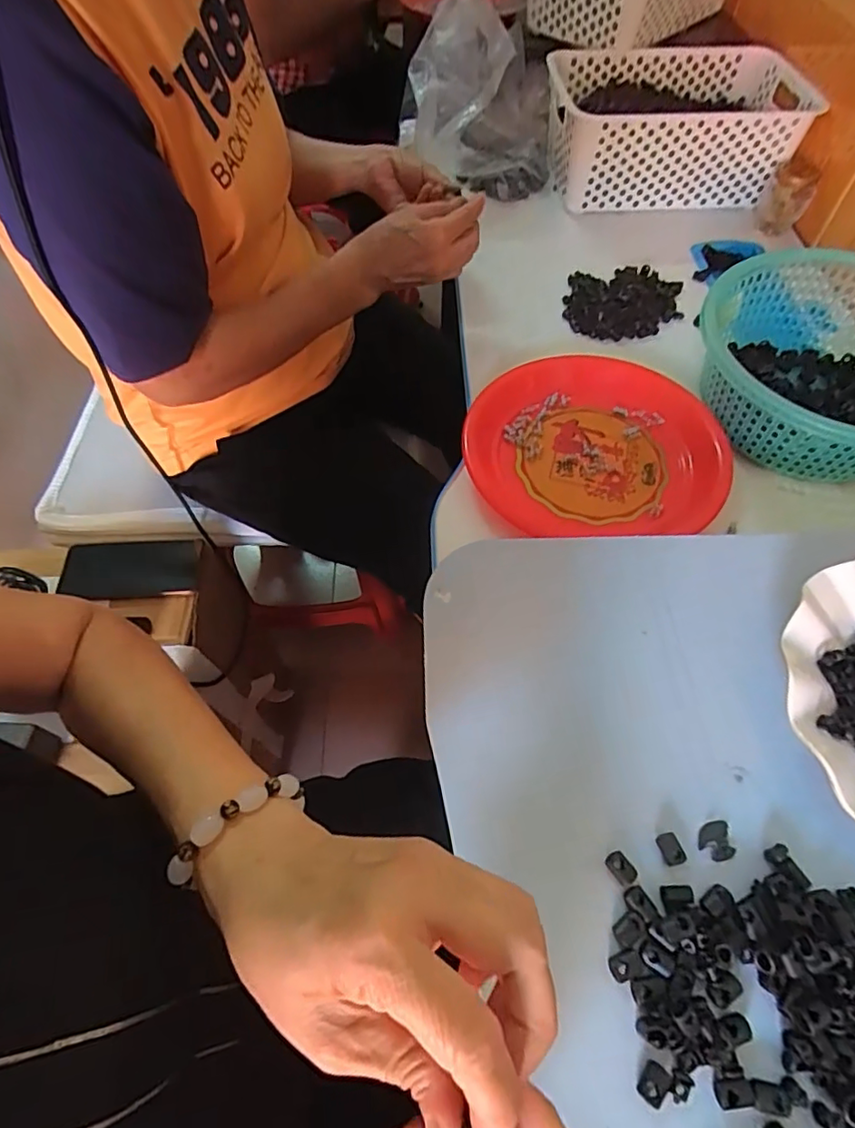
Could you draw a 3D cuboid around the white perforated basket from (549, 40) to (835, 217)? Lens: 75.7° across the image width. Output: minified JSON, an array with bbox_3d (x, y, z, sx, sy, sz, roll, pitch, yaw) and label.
[{"bbox_3d":[0.316,-0.562,0.714,0.306,0.117,0.190,-2,58,0],"label":"white perforated basket"}]

